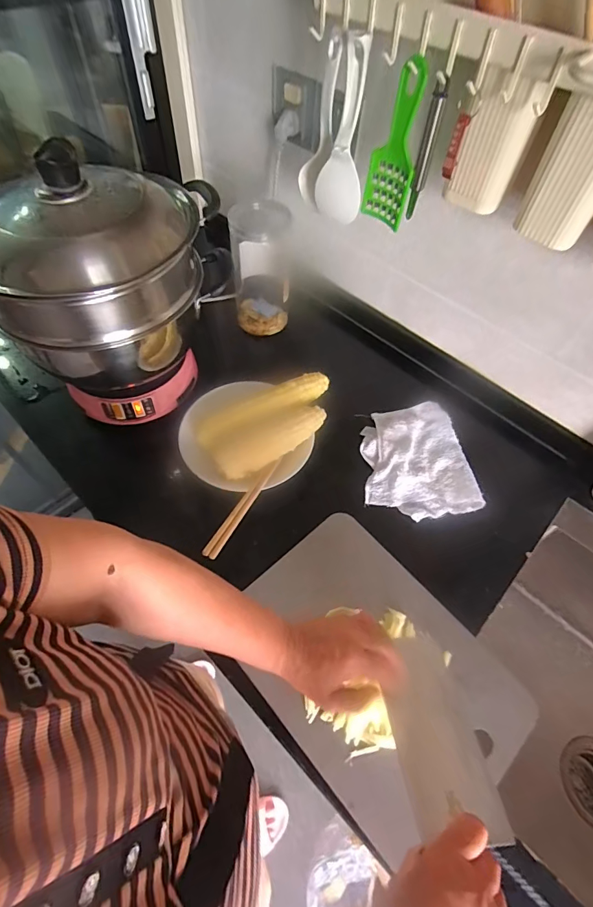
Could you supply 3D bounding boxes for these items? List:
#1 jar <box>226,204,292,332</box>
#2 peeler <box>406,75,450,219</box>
[{"bbox_3d":[-0.062,-0.319,0.719,0.093,0.183,0.106,-2,57,-5],"label":"jar"},{"bbox_3d":[0.149,-0.343,0.475,0.016,0.137,0.017,19,58,9],"label":"peeler"}]

